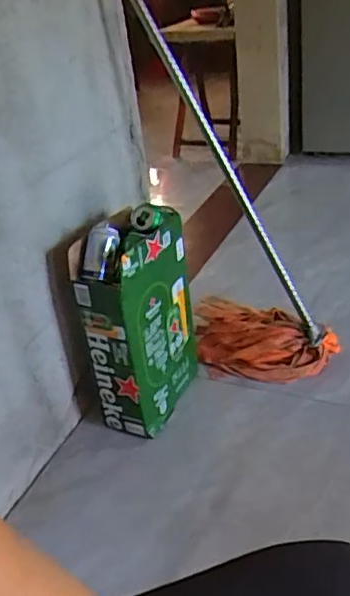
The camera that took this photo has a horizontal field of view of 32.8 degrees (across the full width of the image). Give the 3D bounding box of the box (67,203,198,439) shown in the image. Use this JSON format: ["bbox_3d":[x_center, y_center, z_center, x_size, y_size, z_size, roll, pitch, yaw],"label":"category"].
[{"bbox_3d":[-0.083,0.056,1.361,0.150,0.488,0.294,8,39,24],"label":"box"}]

